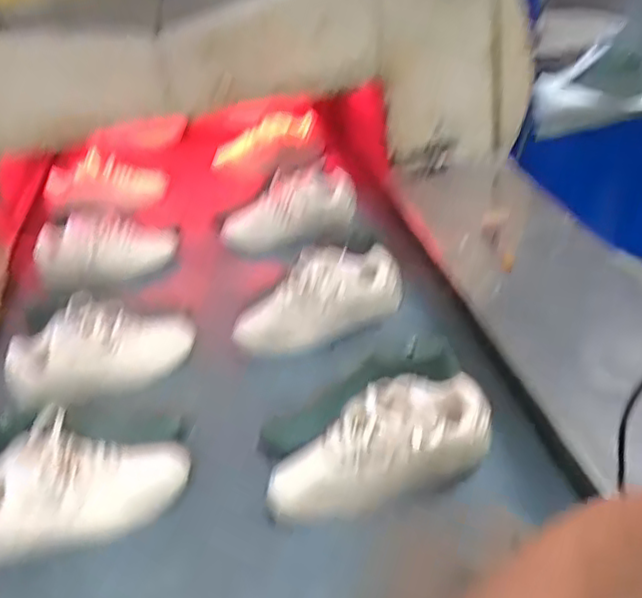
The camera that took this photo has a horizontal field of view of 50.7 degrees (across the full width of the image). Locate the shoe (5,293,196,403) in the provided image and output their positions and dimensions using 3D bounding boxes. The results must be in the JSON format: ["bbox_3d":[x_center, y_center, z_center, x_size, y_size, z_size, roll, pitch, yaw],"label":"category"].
[{"bbox_3d":[-0.315,0.061,0.975,0.245,0.106,0.097,-16,33,-10],"label":"shoe"}]

